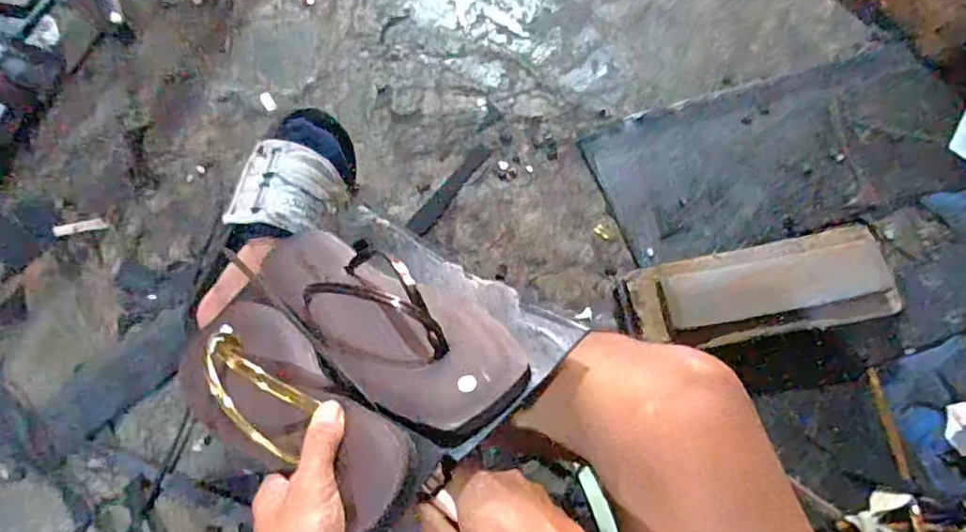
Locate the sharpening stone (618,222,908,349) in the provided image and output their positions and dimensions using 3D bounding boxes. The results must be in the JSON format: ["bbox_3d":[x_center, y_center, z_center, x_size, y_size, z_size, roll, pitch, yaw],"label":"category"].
[{"bbox_3d":[0.260,0.028,0.576,0.241,0.053,0.087,-11,65,-2],"label":"sharpening stone"}]

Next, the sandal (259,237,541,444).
[{"bbox_3d":[-0.086,0.028,0.439,0.267,0.046,0.095,29,67,38],"label":"sandal"}]

